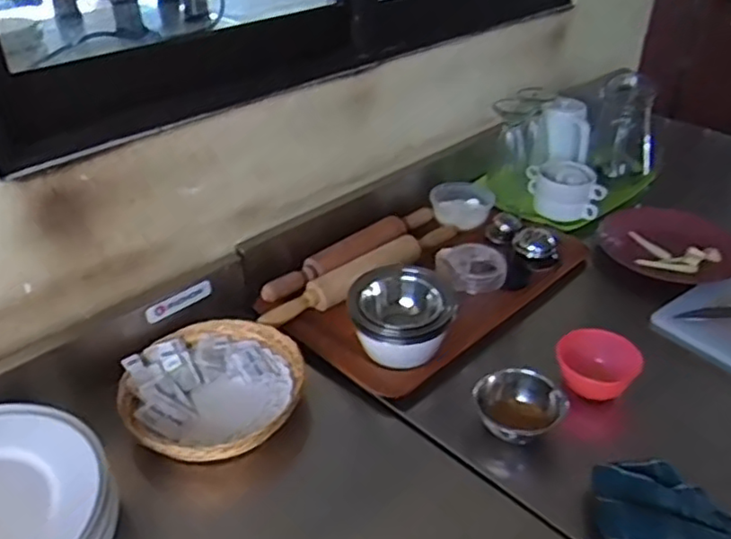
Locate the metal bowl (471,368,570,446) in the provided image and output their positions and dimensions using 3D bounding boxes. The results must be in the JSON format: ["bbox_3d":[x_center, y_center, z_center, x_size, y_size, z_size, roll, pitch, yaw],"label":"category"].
[{"bbox_3d":[0.185,0.169,0.794,0.099,0.050,0.105,0,34,0],"label":"metal bowl"}]

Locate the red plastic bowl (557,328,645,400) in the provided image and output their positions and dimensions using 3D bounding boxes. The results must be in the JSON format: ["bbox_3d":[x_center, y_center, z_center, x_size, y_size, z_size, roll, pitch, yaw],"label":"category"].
[{"bbox_3d":[0.306,0.127,0.860,0.097,0.066,0.097,0,34,0],"label":"red plastic bowl"}]

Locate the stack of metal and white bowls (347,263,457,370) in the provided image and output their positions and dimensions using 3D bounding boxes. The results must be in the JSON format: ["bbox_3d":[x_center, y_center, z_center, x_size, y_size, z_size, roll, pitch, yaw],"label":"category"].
[{"bbox_3d":[0.051,0.058,0.898,0.138,0.101,0.158,4,35,6],"label":"stack of metal and white bowls"}]

